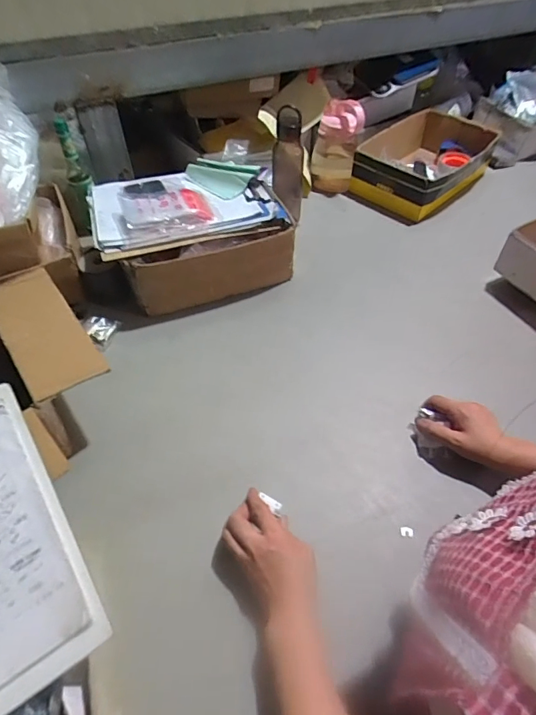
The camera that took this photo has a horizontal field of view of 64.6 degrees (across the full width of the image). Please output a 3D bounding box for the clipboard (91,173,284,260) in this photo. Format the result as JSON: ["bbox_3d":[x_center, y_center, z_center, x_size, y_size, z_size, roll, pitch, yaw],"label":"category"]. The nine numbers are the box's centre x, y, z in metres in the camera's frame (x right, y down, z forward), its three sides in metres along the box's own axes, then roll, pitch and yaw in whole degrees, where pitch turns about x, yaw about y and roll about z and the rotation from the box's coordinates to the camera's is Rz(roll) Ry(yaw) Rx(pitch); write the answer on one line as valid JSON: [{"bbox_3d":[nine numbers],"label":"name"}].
[{"bbox_3d":[-0.166,-0.299,0.807,0.330,0.047,0.229,-15,52,-12],"label":"clipboard"}]

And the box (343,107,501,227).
[{"bbox_3d":[0.415,-0.515,1.117,0.247,0.107,0.389,35,59,25],"label":"box"}]

